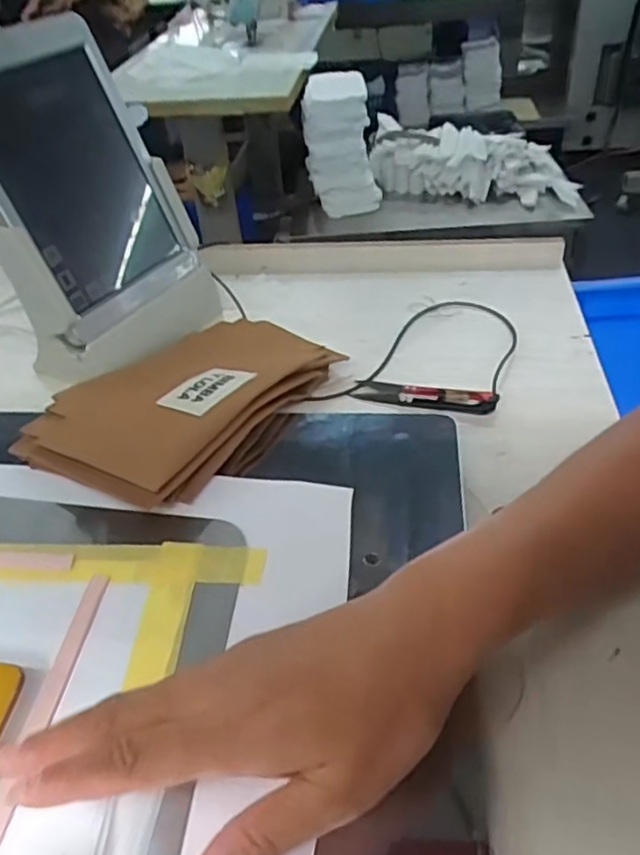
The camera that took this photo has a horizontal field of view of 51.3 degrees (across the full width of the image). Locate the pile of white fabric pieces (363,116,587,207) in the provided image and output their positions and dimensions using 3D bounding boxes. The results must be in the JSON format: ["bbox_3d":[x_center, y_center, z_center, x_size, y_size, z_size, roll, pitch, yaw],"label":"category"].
[{"bbox_3d":[0.381,-0.651,1.668,0.511,0.141,0.187,12,44,19],"label":"pile of white fabric pieces"}]

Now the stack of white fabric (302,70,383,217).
[{"bbox_3d":[0.054,-0.674,1.616,0.185,0.297,0.154,-2,41,4],"label":"stack of white fabric"}]

